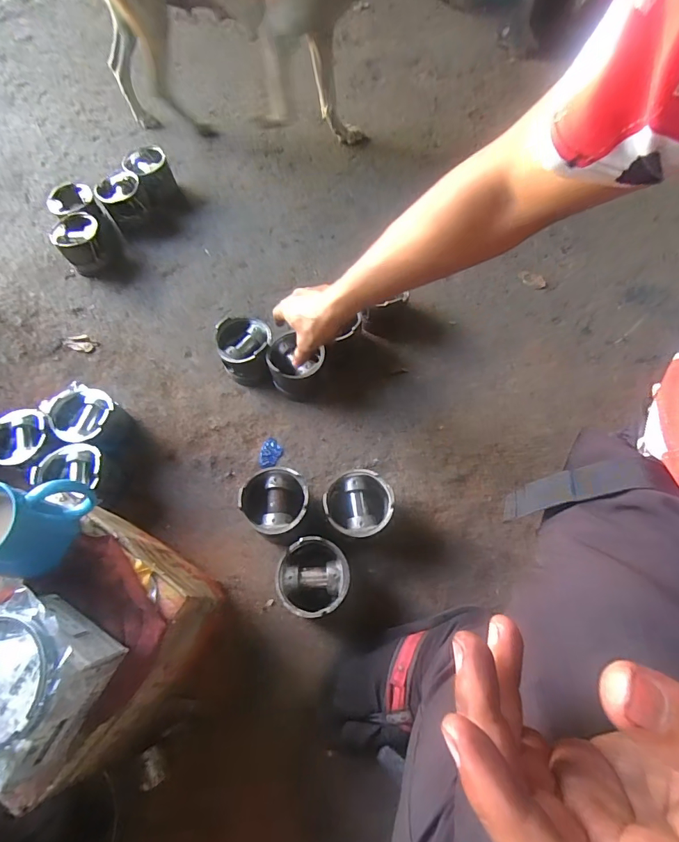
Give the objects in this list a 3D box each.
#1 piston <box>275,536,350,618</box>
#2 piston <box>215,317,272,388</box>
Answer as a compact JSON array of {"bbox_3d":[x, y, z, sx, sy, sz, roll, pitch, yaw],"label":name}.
[{"bbox_3d":[-0.033,0.212,0.559,0.090,0.087,0.093,-1,65,2],"label":"piston"},{"bbox_3d":[-0.159,-0.121,0.726,0.090,0.085,0.096,-1,65,2],"label":"piston"}]

